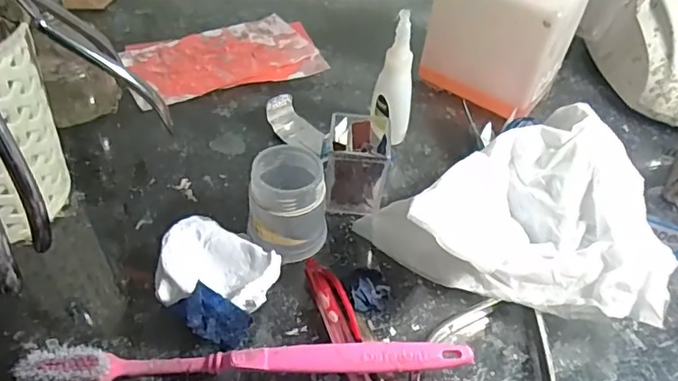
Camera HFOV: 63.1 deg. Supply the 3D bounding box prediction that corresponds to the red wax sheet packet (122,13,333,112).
[{"bbox_3d":[-0.089,-0.103,0.434,0.146,0.008,0.082,-20,51,-23],"label":"red wax sheet packet"}]

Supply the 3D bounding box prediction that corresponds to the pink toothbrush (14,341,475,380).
[{"bbox_3d":[-0.039,0.079,0.248,0.194,0.020,0.015,0,46,-5],"label":"pink toothbrush"}]

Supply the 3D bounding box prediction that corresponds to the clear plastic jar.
[{"bbox_3d":[-0.026,0.007,0.300,0.040,0.049,0.040,3,46,-3],"label":"clear plastic jar"}]

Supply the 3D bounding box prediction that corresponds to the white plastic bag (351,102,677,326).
[{"bbox_3d":[0.095,0.006,0.306,0.153,0.059,0.124,10,46,5],"label":"white plastic bag"}]

